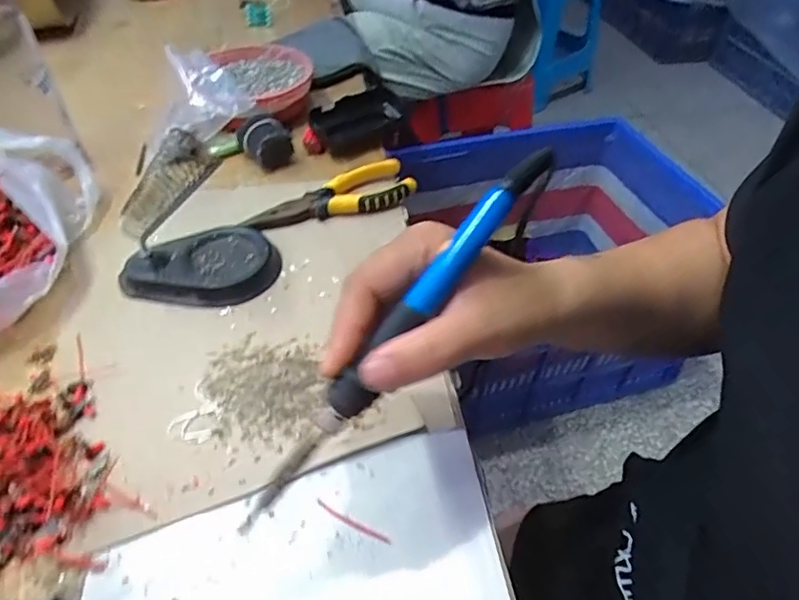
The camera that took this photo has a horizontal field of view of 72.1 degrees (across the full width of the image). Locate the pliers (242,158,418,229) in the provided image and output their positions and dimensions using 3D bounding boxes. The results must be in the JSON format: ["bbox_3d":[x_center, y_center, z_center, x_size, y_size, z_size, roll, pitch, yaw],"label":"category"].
[{"bbox_3d":[-0.057,-0.088,0.473,0.142,0.019,0.044,-18,48,-17],"label":"pliers"}]

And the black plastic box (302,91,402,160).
[{"bbox_3d":[-0.043,-0.180,0.549,0.117,0.035,0.037,-32,54,-28],"label":"black plastic box"}]

